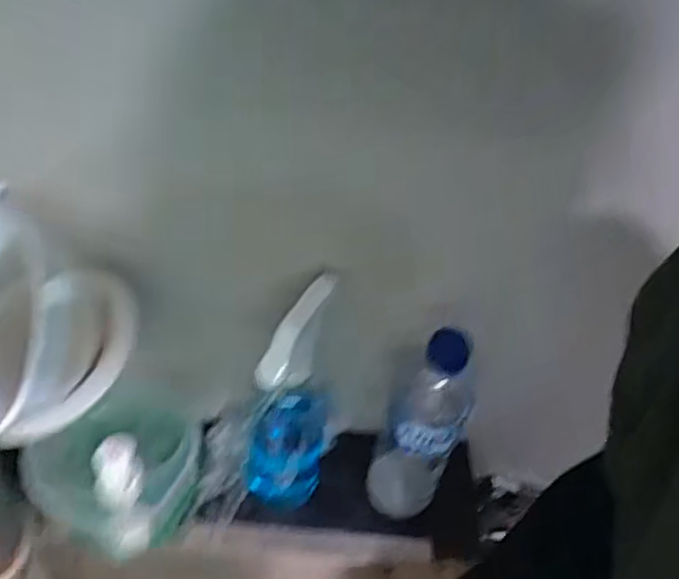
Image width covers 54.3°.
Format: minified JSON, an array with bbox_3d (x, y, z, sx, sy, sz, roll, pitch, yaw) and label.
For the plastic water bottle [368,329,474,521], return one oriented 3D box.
[{"bbox_3d":[0.064,0.121,0.562,0.070,0.216,0.057,19,45,12],"label":"plastic water bottle"}]

